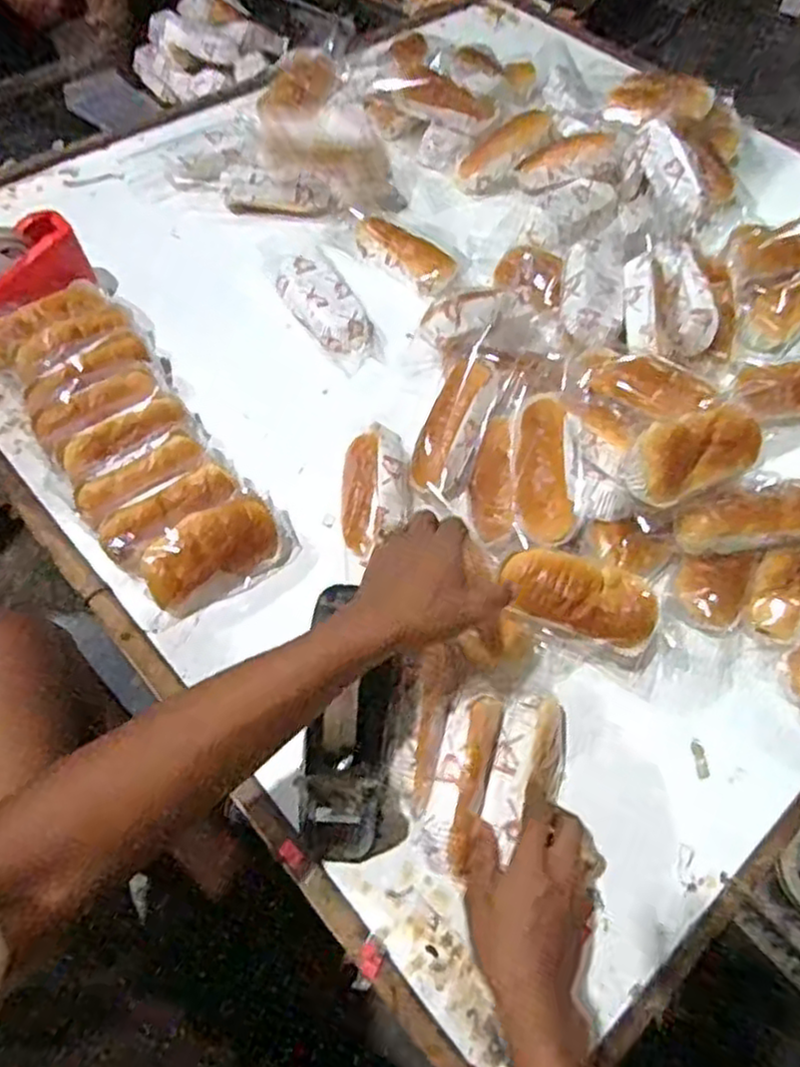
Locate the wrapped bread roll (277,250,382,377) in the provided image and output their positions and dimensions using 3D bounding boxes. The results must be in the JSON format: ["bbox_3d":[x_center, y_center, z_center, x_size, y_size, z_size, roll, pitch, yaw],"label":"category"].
[{"bbox_3d":[-0.083,-0.268,0.867,0.073,0.056,0.166,-32,78,-18],"label":"wrapped bread roll"}]

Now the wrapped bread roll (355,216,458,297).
[{"bbox_3d":[0.007,-0.354,0.913,0.140,0.036,0.054,36,65,17],"label":"wrapped bread roll"}]

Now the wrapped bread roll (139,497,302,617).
[{"bbox_3d":[-0.175,0.022,0.701,0.144,0.064,0.071,-29,65,-17],"label":"wrapped bread roll"}]

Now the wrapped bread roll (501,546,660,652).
[{"bbox_3d":[0.162,0.052,0.642,0.134,0.038,0.060,17,61,8],"label":"wrapped bread roll"}]

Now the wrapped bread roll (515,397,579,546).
[{"bbox_3d":[0.139,-0.061,0.684,0.054,0.036,0.150,3,60,0],"label":"wrapped bread roll"}]

